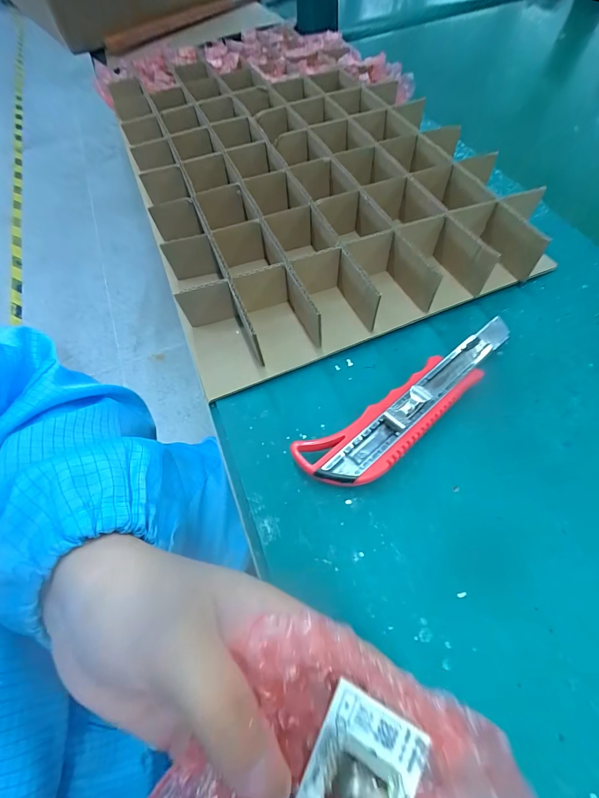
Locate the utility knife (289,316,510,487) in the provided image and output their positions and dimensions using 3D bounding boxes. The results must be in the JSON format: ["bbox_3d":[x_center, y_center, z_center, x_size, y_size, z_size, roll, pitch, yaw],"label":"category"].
[{"bbox_3d":[0.082,0.004,0.231,0.180,0.021,0.043,-31,63,-12],"label":"utility knife"}]

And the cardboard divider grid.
[{"bbox_3d":[-0.011,-0.241,0.352,0.292,0.048,0.428,-21,62,-6],"label":"cardboard divider grid"}]

